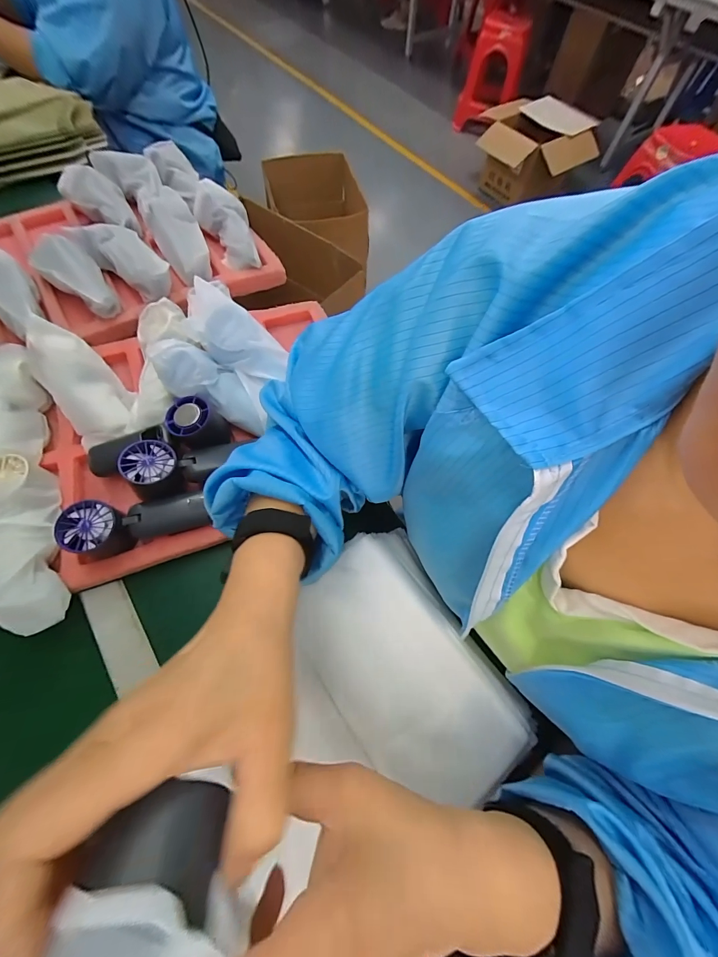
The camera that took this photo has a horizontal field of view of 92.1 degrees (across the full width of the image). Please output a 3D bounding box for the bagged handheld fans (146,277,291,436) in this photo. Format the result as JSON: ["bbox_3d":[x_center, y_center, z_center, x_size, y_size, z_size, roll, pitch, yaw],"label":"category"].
[{"bbox_3d":[-0.167,-0.150,0.417,0.138,0.086,0.120,19,65,7],"label":"bagged handheld fans"}]

